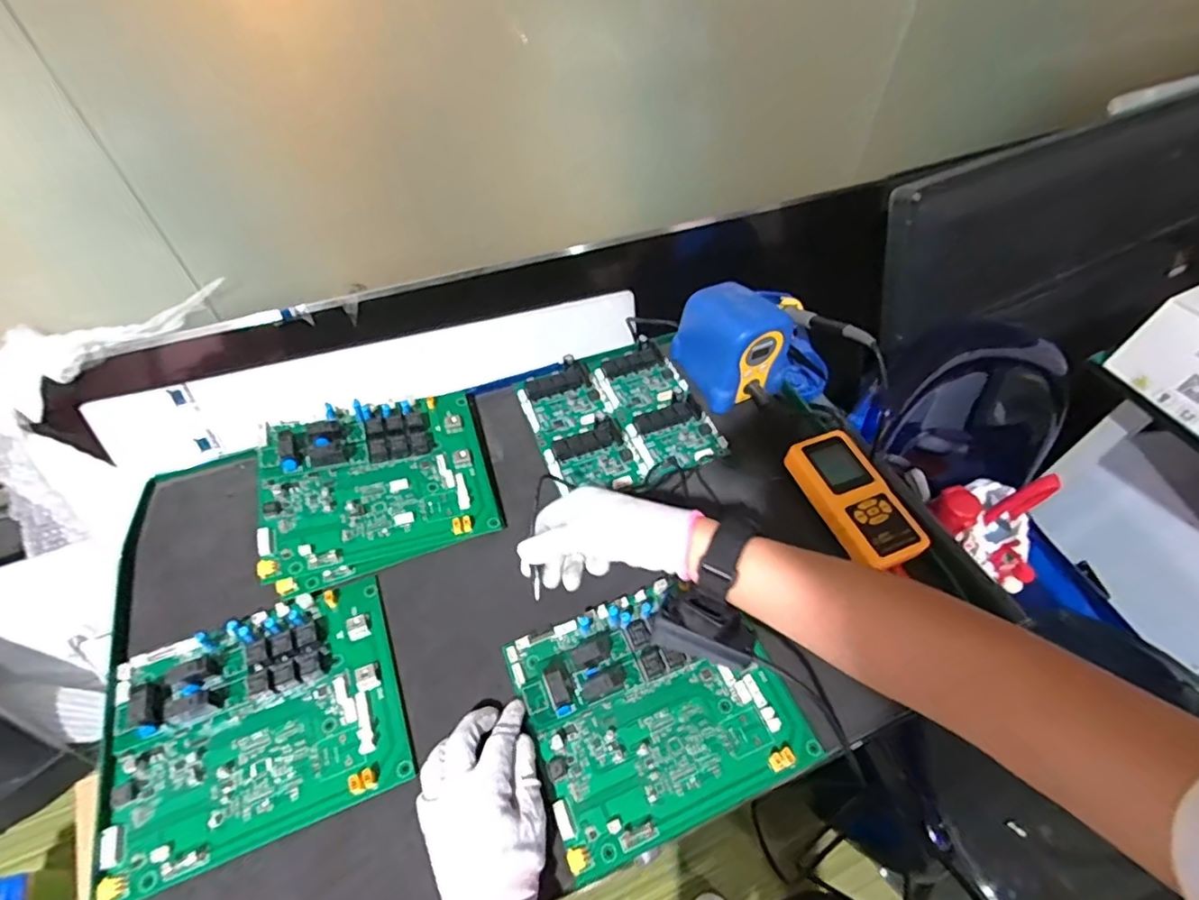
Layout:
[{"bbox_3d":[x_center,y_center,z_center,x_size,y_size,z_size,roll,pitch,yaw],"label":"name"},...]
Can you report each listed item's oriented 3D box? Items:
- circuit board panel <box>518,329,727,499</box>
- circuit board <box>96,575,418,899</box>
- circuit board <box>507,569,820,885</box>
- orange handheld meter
[{"bbox_3d":[0.023,-0.045,0.643,0.196,0.023,0.187,-19,56,-13],"label":"circuit board panel"},{"bbox_3d":[-0.262,0.203,0.441,0.200,0.025,0.174,-19,56,-13],"label":"circuit board"},{"bbox_3d":[0.044,0.191,0.451,0.195,0.028,0.171,-19,56,-13],"label":"circuit board"},{"bbox_3d":[0.250,0.046,0.563,0.072,0.025,0.144,-19,56,-14],"label":"orange handheld meter"}]

